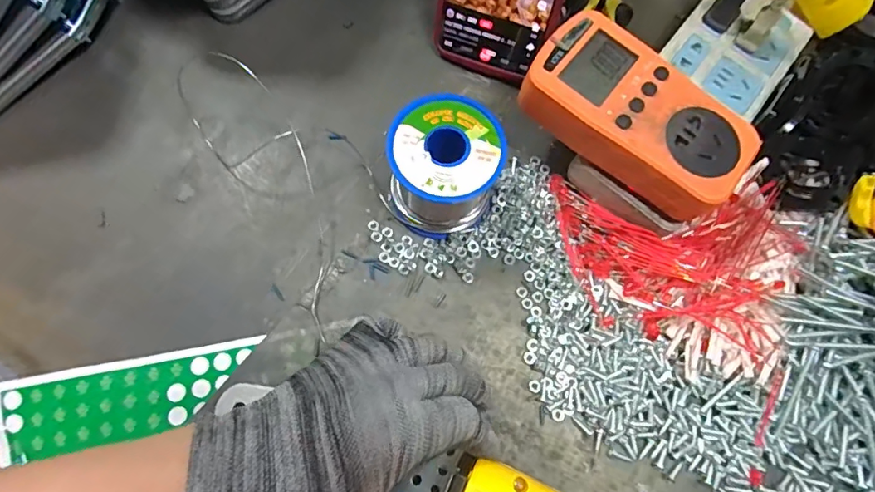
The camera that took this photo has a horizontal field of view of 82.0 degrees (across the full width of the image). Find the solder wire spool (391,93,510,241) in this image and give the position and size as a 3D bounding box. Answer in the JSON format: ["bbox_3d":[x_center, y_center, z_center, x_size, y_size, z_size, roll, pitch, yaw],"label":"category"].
[{"bbox_3d":[0.005,-0.047,0.309,0.063,0.063,0.067,0,72,0],"label":"solder wire spool"}]

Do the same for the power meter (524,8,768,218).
[{"bbox_3d":[0.114,-0.074,0.289,0.125,0.034,0.066,37,74,9],"label":"power meter"}]

